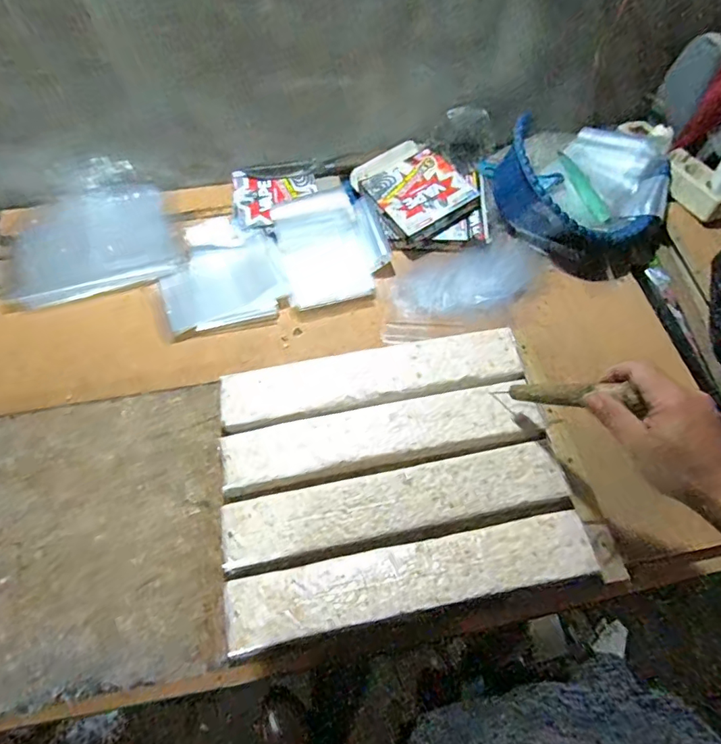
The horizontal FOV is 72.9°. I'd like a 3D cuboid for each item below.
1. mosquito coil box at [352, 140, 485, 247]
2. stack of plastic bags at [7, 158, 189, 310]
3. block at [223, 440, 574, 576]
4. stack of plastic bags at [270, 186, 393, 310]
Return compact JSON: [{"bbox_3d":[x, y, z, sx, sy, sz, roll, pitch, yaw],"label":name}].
[{"bbox_3d":[0.082,-0.296,0.791,0.151,0.035,0.187,-32,61,-13],"label":"mosquito coil box"},{"bbox_3d":[-0.425,-0.222,0.778,0.262,0.035,0.213,-13,73,-5],"label":"stack of plastic bags"},{"bbox_3d":[0.040,0.152,0.540,0.371,0.045,0.076,-11,61,-5],"label":"block"},{"bbox_3d":[-0.048,-0.201,0.753,0.164,0.040,0.200,-18,62,-9],"label":"stack of plastic bags"}]

